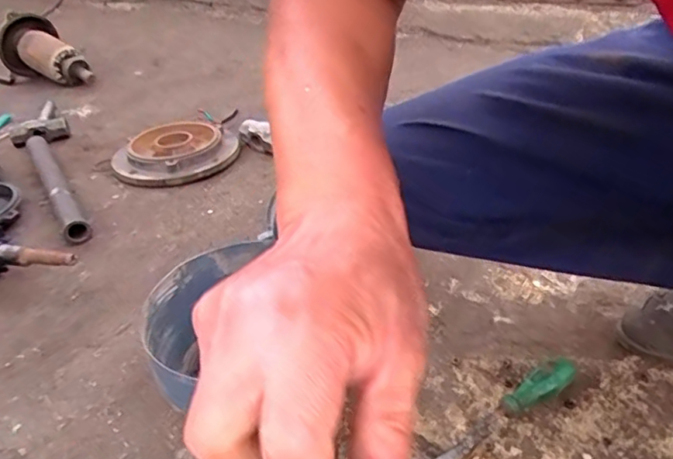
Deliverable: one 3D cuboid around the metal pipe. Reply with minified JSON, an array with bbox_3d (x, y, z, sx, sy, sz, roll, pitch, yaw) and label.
[{"bbox_3d":[-0.516,-0.090,1.017,0.042,0.036,0.444,-23,37,-25],"label":"metal pipe"}]

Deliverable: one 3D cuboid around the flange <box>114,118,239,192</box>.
[{"bbox_3d":[-0.307,-0.150,1.078,0.208,0.056,0.217,-4,33,3],"label":"flange"}]

